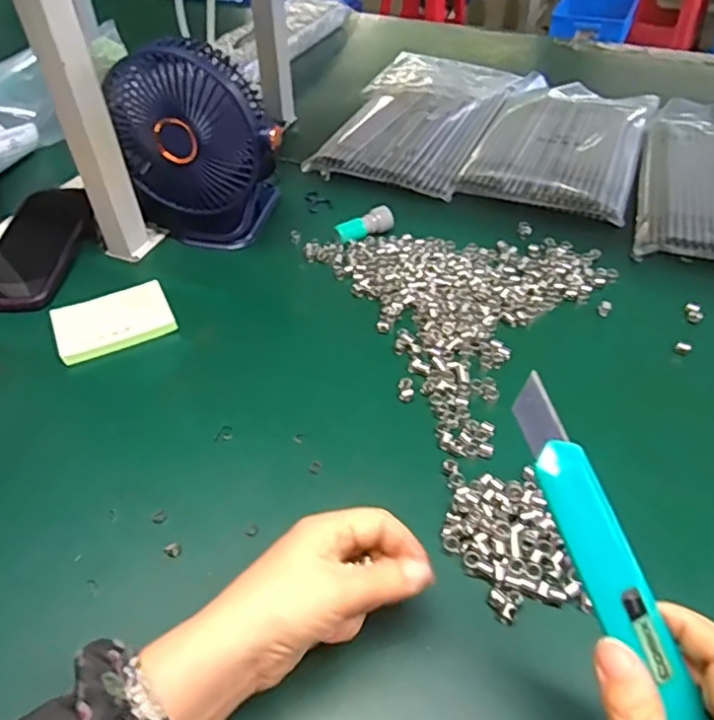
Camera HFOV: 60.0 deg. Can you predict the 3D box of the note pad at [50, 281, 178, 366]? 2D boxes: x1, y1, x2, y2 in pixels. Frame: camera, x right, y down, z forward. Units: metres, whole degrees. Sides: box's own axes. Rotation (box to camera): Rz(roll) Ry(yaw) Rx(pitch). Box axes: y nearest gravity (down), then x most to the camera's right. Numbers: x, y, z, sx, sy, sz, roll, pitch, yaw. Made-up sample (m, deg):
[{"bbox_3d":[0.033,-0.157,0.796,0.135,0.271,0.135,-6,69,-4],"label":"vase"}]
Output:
[{"bbox_3d":[-0.212,-0.034,0.540,0.095,0.015,0.069,-21,48,-16],"label":"note pad"}]

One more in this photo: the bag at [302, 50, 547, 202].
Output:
[{"bbox_3d":[0.087,-0.326,0.801,0.200,0.023,0.339,20,50,22],"label":"bag"}]

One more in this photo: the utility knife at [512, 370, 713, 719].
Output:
[{"bbox_3d":[0.096,0.074,0.240,0.023,0.012,0.139,-21,79,-17],"label":"utility knife"}]

